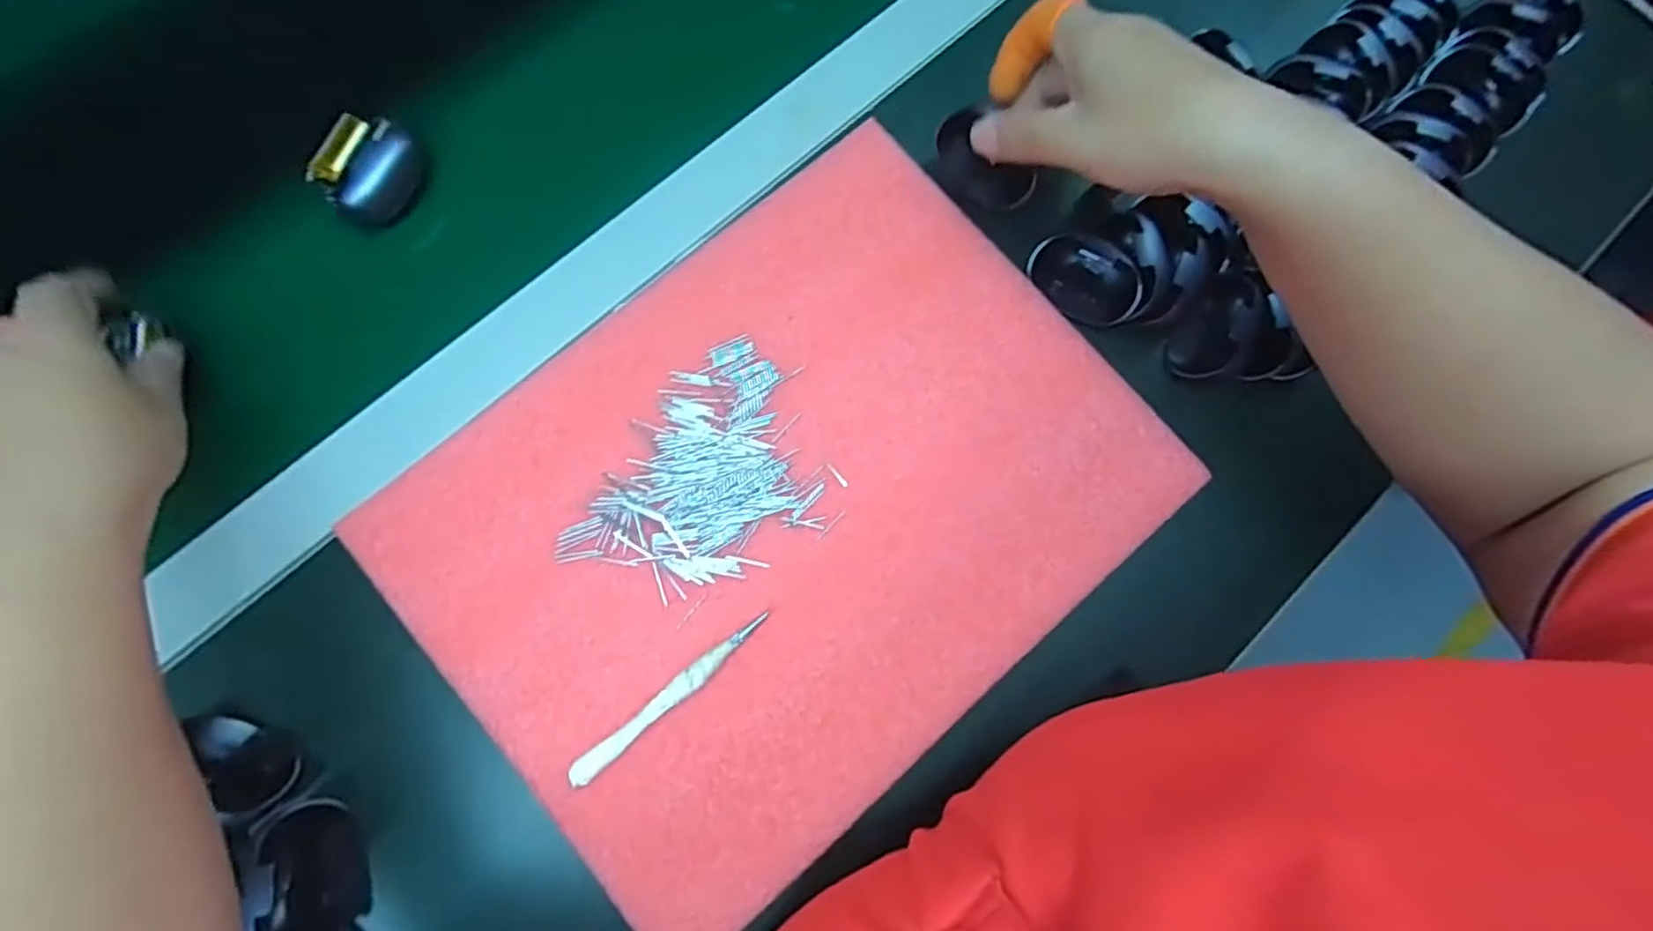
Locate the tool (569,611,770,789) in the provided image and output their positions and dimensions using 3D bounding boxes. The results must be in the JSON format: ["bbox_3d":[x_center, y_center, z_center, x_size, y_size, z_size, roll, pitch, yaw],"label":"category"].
[{"bbox_3d":[-0.071,0.106,0.319,0.107,0.009,0.010,-39,80,-9],"label":"tool"}]

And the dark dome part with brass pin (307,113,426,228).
[{"bbox_3d":[-0.241,-0.155,0.368,0.036,0.029,0.050,25,77,5],"label":"dark dome part with brass pin"}]

